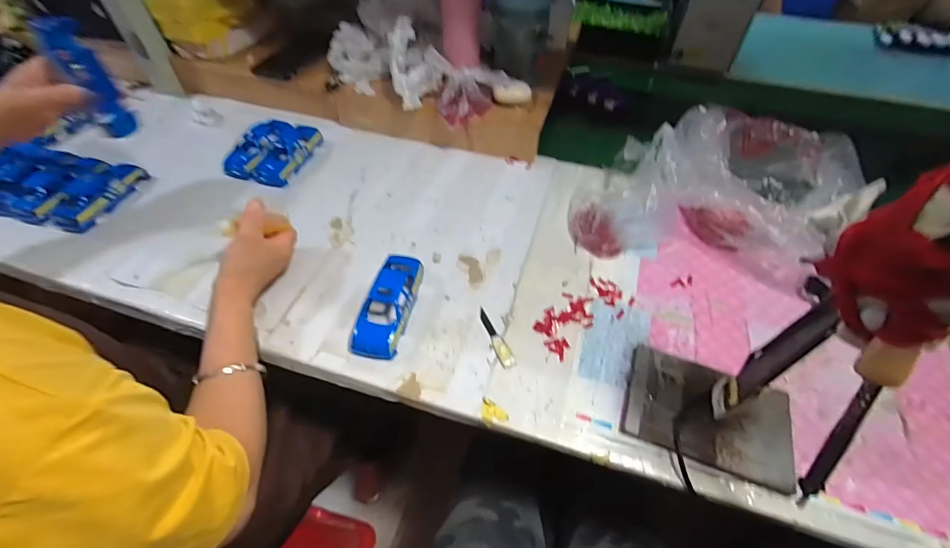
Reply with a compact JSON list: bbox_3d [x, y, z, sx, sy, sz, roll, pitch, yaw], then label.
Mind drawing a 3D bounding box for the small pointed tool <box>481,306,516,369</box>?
[{"bbox_3d":[0.022,0.069,0.452,0.016,0.006,0.080,-20,54,-15],"label":"small pointed tool"}]

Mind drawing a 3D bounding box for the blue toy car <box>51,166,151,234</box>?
[{"bbox_3d":[-0.528,-0.112,0.574,0.043,0.037,0.123,13,52,11],"label":"blue toy car"}]

